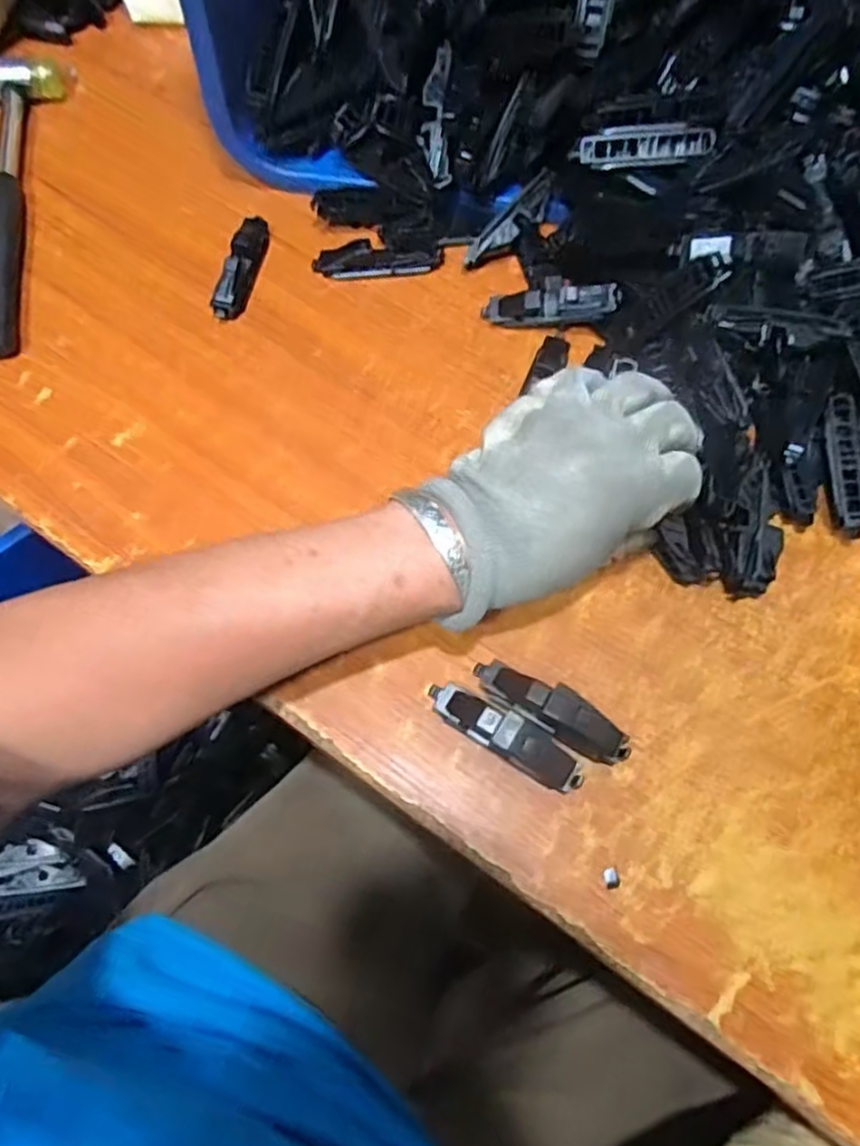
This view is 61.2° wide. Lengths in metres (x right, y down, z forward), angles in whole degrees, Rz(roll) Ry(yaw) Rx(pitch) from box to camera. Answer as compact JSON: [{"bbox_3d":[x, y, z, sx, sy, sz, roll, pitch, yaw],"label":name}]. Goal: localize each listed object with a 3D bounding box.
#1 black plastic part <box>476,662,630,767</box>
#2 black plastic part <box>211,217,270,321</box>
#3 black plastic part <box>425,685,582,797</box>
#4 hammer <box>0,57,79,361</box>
[{"bbox_3d":[0.060,0.067,0.355,0.081,0.024,0.019,28,71,9],"label":"black plastic part"},{"bbox_3d":[-0.117,-0.193,0.454,0.018,0.017,0.080,11,69,3],"label":"black plastic part"},{"bbox_3d":[0.036,0.079,0.353,0.081,0.019,0.021,28,71,9],"label":"black plastic part"},{"bbox_3d":[-0.262,-0.244,0.464,0.058,0.021,0.246,-9,69,-5],"label":"hammer"}]

